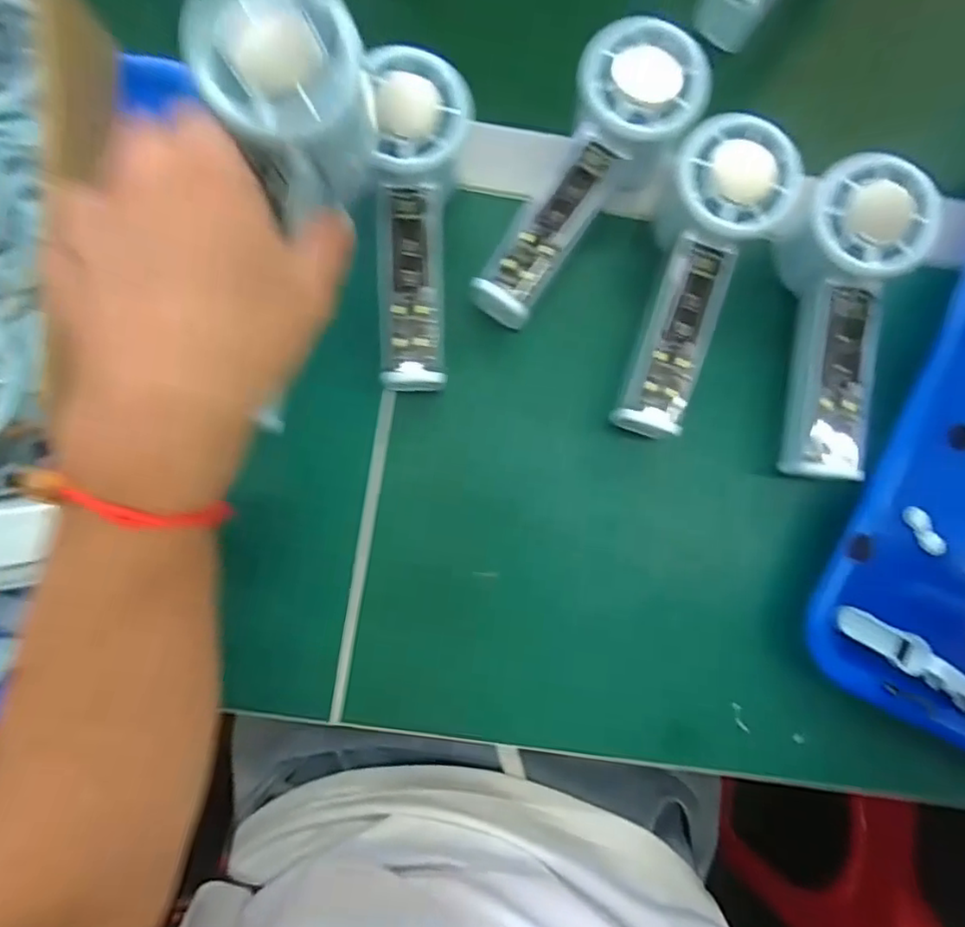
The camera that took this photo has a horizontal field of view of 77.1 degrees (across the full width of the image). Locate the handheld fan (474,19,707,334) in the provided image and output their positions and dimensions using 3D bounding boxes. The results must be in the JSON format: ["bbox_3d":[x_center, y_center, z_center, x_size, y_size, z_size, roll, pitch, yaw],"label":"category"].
[{"bbox_3d":[0.050,-0.139,0.303,0.057,0.048,0.153,33,83,1],"label":"handheld fan"}]

